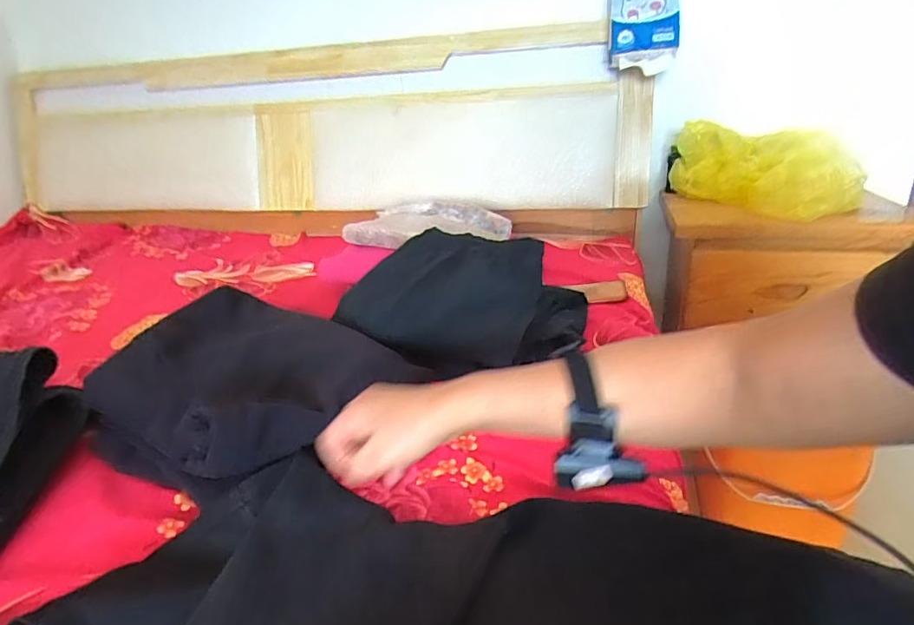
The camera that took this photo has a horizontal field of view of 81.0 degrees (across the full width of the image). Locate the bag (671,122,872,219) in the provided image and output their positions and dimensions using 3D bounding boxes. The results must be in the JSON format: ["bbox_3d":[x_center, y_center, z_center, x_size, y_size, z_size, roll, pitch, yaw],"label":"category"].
[{"bbox_3d":[0.599,-0.280,1.027,0.302,0.128,0.258,0,24,9],"label":"bag"}]

